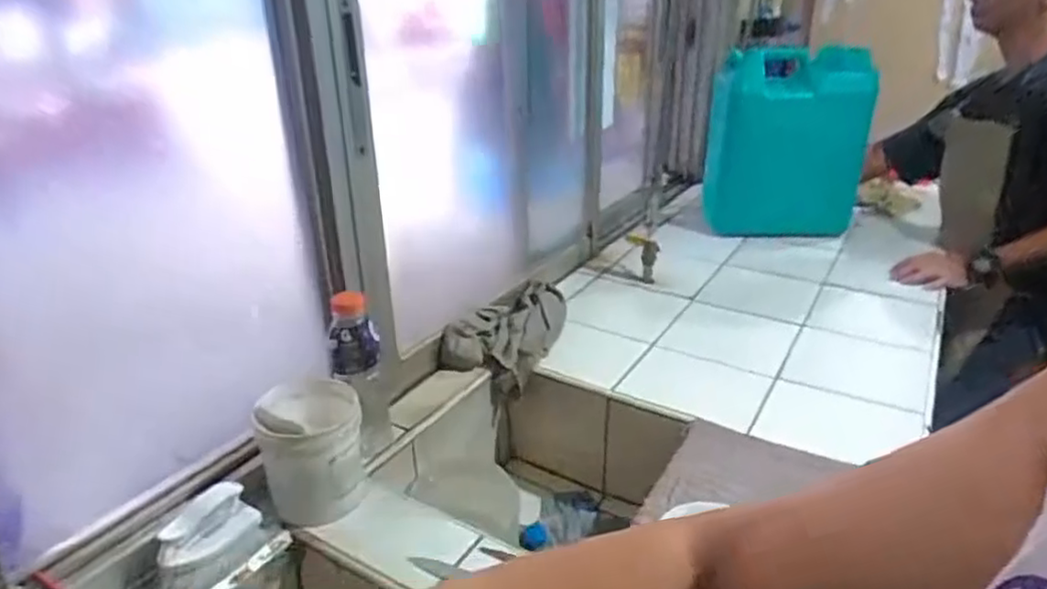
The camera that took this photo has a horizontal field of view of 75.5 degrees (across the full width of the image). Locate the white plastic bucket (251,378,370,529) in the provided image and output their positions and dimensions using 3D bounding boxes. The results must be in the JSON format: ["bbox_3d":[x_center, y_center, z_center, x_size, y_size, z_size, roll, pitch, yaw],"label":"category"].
[{"bbox_3d":[-0.247,0.181,0.797,0.110,0.127,0.123,-9,26,-18],"label":"white plastic bucket"}]

